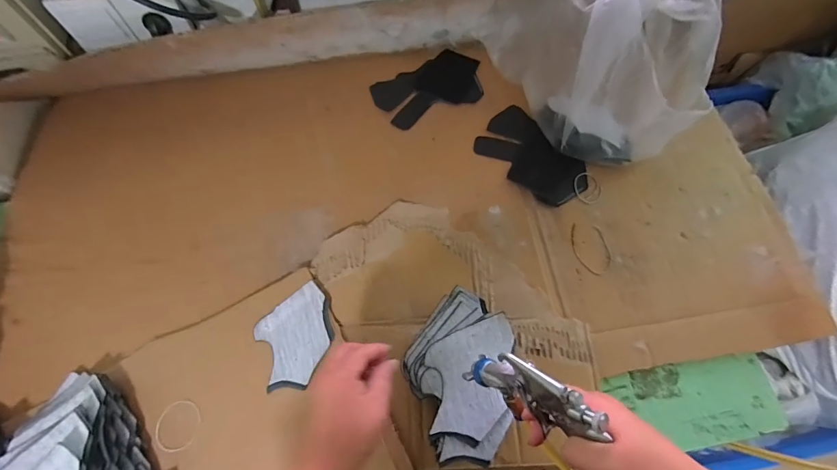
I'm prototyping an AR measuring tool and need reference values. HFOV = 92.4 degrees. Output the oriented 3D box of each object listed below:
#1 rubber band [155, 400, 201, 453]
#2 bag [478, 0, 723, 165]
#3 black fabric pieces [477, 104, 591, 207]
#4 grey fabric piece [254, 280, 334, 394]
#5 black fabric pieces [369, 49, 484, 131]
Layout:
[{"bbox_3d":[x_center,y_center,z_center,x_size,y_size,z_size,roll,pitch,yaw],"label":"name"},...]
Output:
[{"bbox_3d":[-0.307,0.244,0.515,0.054,0.004,0.060,-11,69,-11],"label":"rubber band"},{"bbox_3d":[0.302,-0.295,0.614,0.250,0.215,0.307,-25,71,-11],"label":"bag"},{"bbox_3d":[0.185,-0.128,0.658,0.107,0.012,0.187,-39,71,-10],"label":"black fabric pieces"},{"bbox_3d":[-0.165,0.139,0.544,0.100,0.005,0.124,-21,69,-3],"label":"grey fabric piece"},{"bbox_3d":[0.023,-0.268,0.730,0.201,0.015,0.125,-30,72,-12],"label":"black fabric pieces"}]

